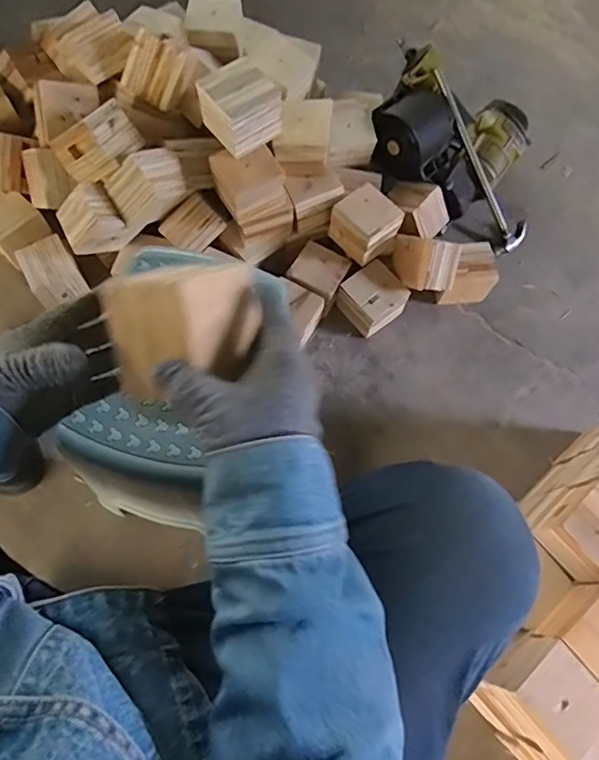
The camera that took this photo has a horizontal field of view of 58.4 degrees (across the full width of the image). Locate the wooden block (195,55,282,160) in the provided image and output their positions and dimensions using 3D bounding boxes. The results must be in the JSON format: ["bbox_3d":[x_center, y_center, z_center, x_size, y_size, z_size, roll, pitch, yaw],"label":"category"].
[{"bbox_3d":[-0.097,-0.432,0.841,0.105,0.075,0.110,-33,74,-14],"label":"wooden block"}]

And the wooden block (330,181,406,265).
[{"bbox_3d":[0.117,-0.279,0.961,0.095,0.073,0.100,-38,75,-15],"label":"wooden block"}]

